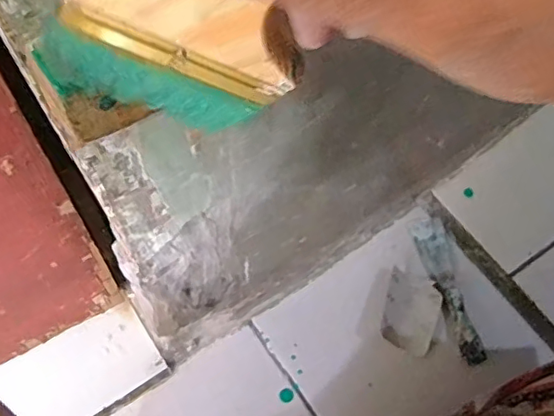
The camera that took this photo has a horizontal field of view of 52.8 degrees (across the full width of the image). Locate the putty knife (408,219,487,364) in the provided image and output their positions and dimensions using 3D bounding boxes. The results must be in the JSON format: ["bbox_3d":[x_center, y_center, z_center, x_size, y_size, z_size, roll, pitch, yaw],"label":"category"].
[{"bbox_3d":[0.224,0.099,0.738,0.047,0.007,0.209,-6,63,-7],"label":"putty knife"}]

